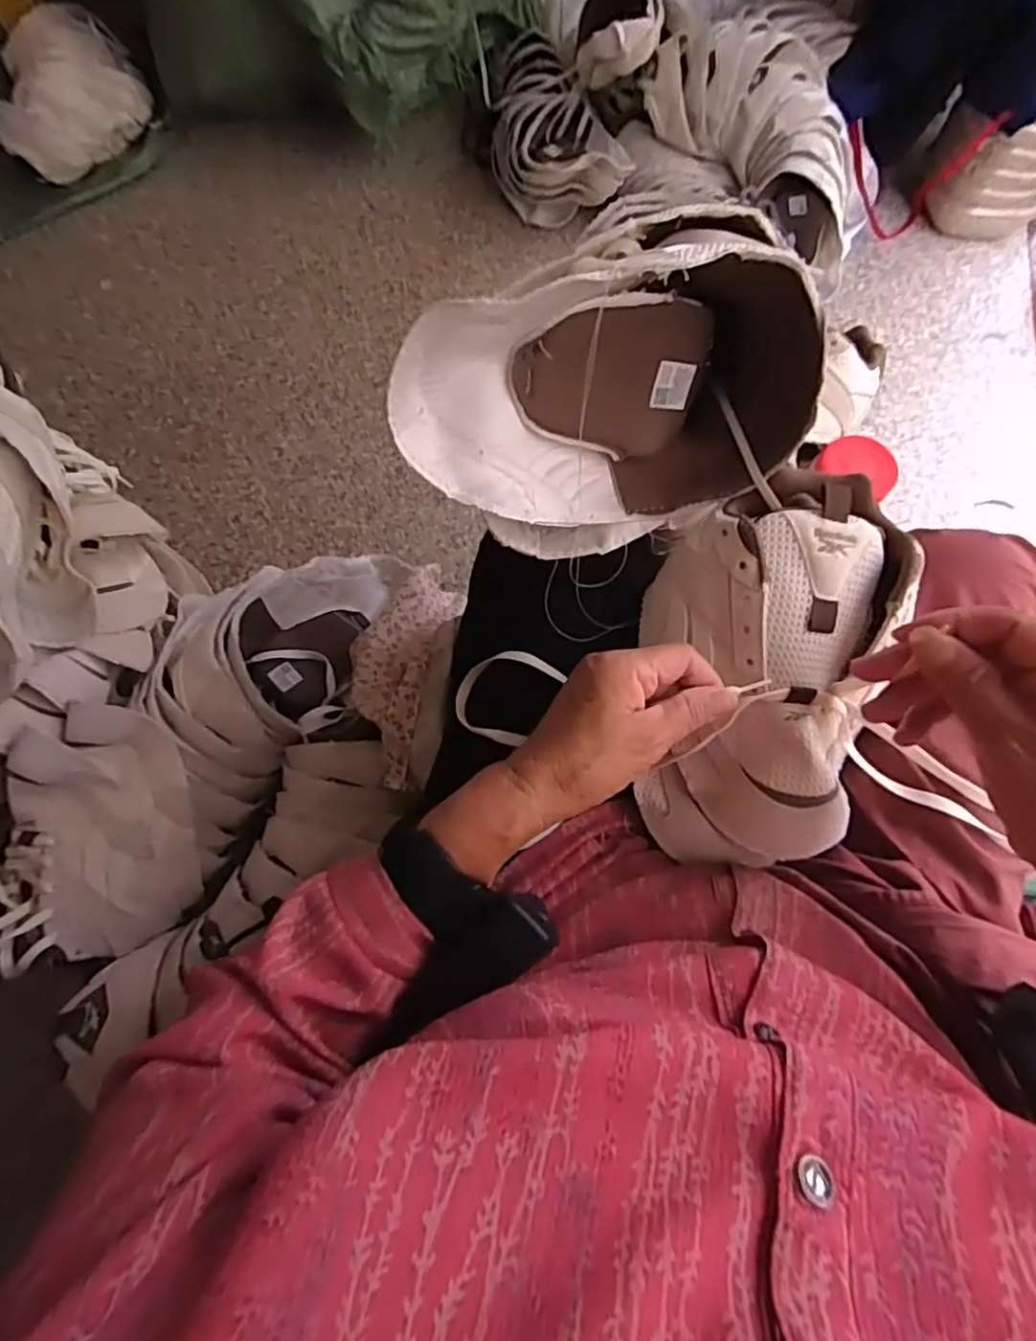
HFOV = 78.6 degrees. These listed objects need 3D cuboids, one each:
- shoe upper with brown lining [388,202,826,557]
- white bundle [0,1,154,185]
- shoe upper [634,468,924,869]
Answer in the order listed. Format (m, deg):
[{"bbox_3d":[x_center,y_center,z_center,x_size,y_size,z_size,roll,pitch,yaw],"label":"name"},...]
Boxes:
[{"bbox_3d":[0.059,-0.158,0.361,0.255,0.181,0.100,-17,58,-4],"label":"shoe upper with brown lining"},{"bbox_3d":[-0.779,-1.000,1.099,0.248,0.122,0.280,-26,73,-8],"label":"white bundle"},{"bbox_3d":[0.141,-0.003,0.375,0.131,0.096,0.218,14,72,5],"label":"shoe upper"}]

